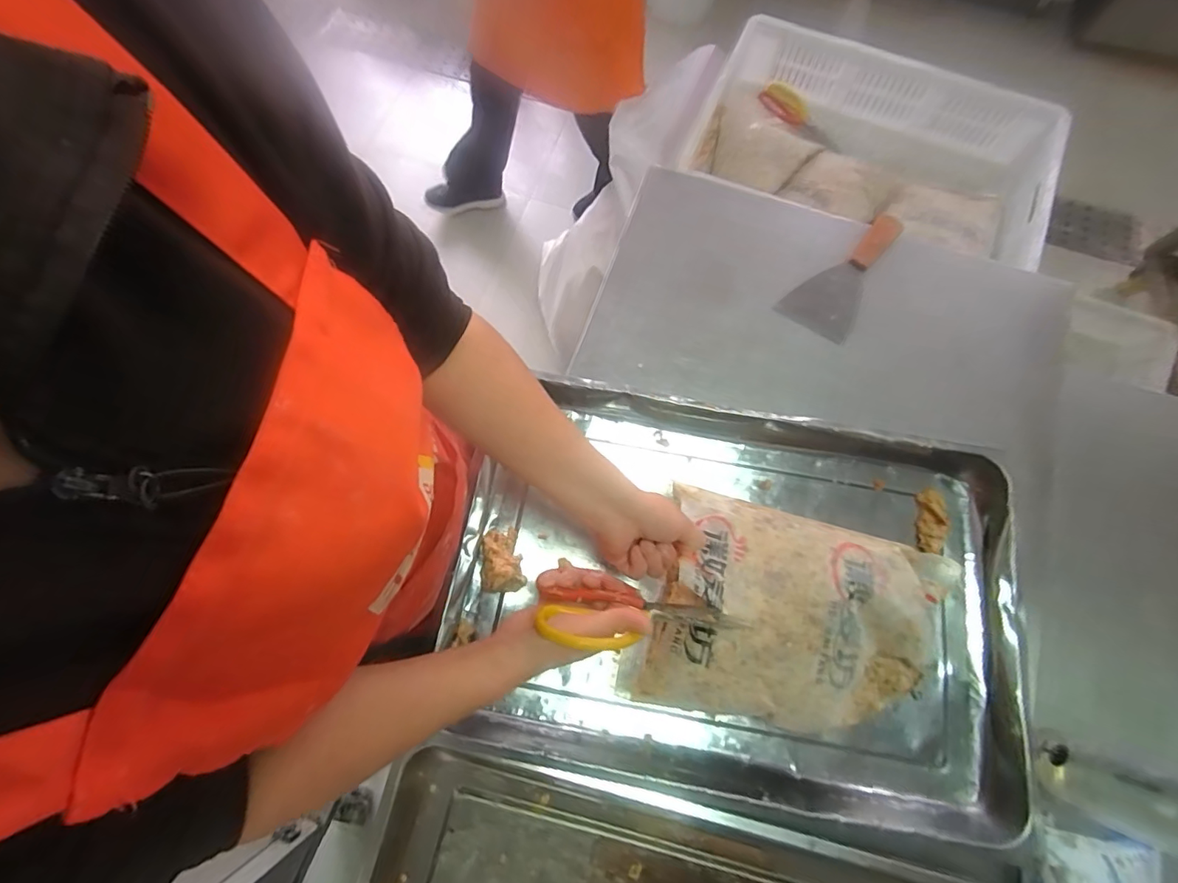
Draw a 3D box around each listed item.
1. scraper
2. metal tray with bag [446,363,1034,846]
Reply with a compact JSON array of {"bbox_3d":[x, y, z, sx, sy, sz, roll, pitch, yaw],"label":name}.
[{"bbox_3d":[0.340,-0.232,0.680,0.092,0.021,0.207,32,75,9],"label":"scraper"},{"bbox_3d":[0.148,0.148,0.521,0.561,0.111,0.385,12,73,4],"label":"metal tray with bag"}]

